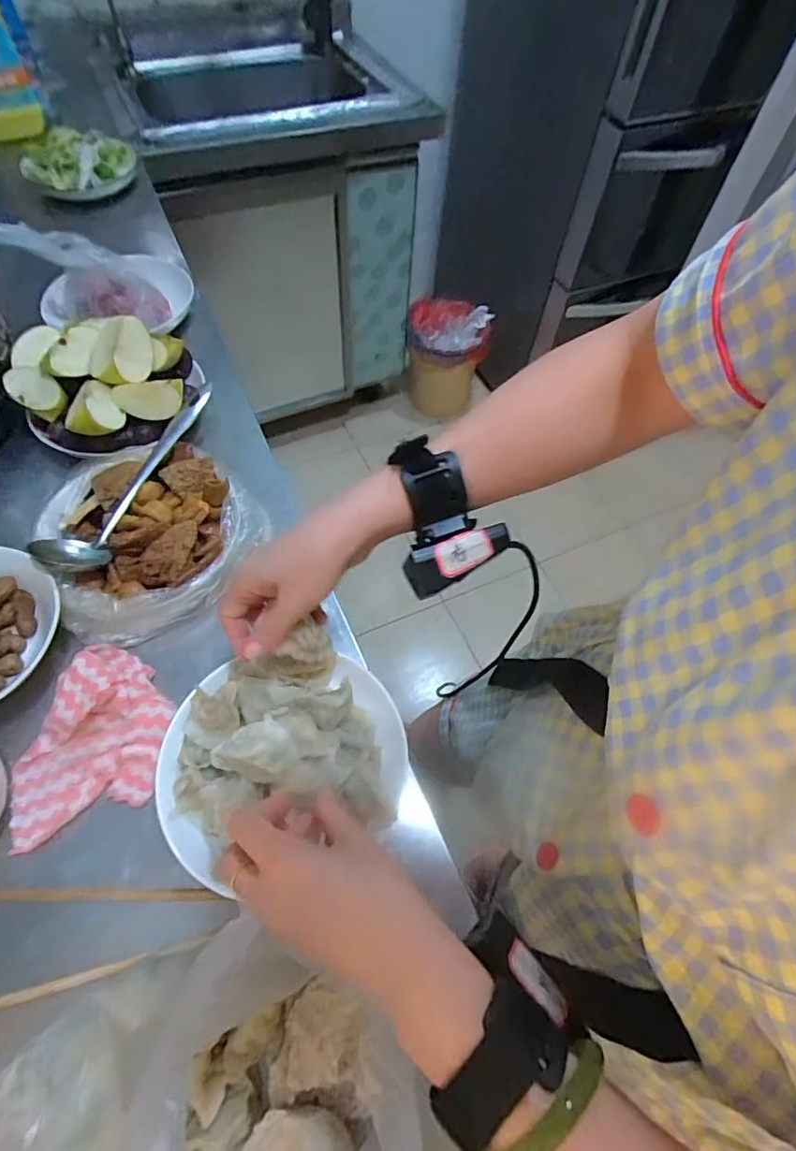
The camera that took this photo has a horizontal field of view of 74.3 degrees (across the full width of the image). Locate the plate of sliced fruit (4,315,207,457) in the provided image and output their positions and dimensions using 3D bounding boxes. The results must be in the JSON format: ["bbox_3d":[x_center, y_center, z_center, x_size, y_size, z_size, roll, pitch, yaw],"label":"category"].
[{"bbox_3d":[-0.307,-0.194,0.540,0.176,0.077,0.140,-4,60,-5],"label":"plate of sliced fruit"}]

